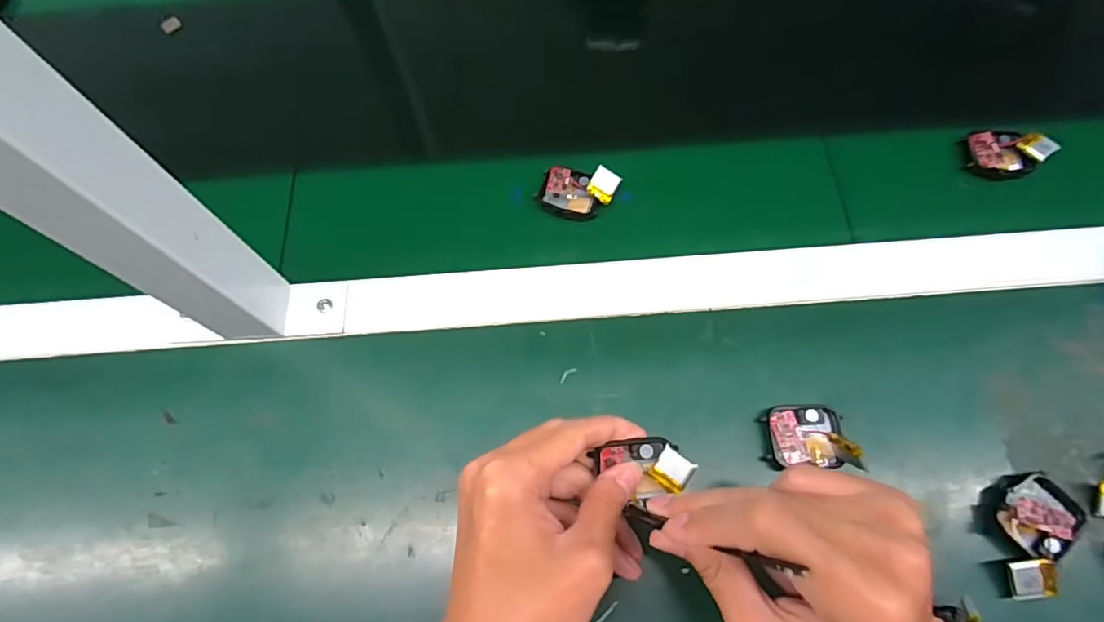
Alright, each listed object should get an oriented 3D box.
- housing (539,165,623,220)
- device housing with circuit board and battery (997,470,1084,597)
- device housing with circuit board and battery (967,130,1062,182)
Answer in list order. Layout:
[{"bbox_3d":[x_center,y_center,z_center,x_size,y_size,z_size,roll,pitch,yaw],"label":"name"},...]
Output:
[{"bbox_3d":[0.020,-0.088,0.401,0.055,0.018,0.036,8,67,5],"label":"housing"},{"bbox_3d":[0.270,0.126,0.308,0.038,0.022,0.068,31,71,14],"label":"device housing with circuit board and battery"},{"bbox_3d":[0.339,-0.118,0.405,0.052,0.017,0.039,-4,66,0],"label":"device housing with circuit board and battery"}]

